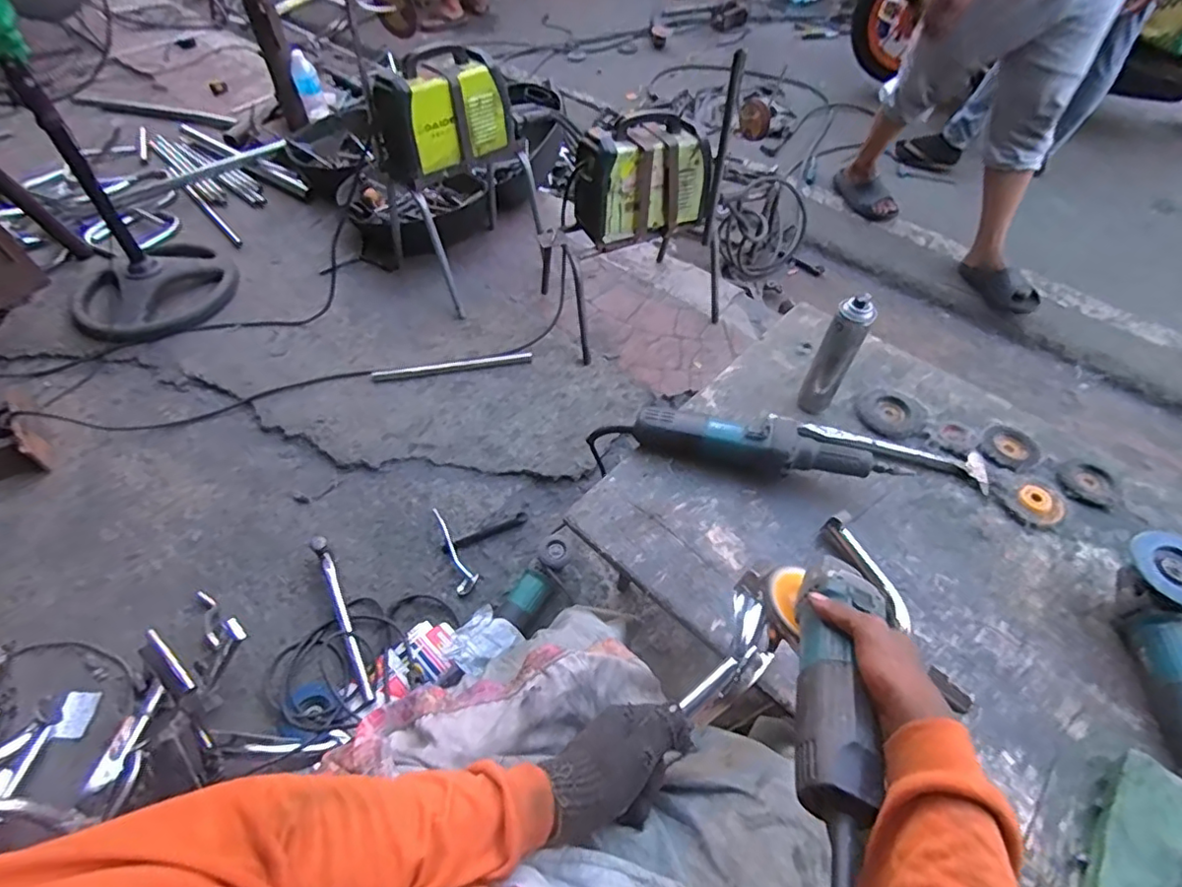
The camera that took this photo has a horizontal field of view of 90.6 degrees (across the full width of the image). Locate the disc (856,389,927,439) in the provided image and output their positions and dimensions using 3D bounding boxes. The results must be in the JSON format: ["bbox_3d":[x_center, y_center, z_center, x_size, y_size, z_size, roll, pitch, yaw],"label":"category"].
[{"bbox_3d":[0.484,-0.051,0.943,0.104,0.011,0.099,0,54,0],"label":"disc"}]

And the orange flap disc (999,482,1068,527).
[{"bbox_3d":[0.634,0.086,0.833,0.085,0.010,0.067,-12,55,-9],"label":"orange flap disc"}]

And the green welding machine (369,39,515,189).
[{"bbox_3d":[-0.355,-0.789,1.403,0.331,0.220,0.168,-31,59,-21],"label":"green welding machine"}]

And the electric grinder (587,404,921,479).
[{"bbox_3d":[0.239,0.005,0.847,0.395,0.068,0.088,5,54,3],"label":"electric grinder"}]

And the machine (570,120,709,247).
[{"bbox_3d":[0.117,-0.590,1.319,0.283,0.209,0.134,-22,57,-15],"label":"machine"}]

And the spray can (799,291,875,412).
[{"bbox_3d":[0.362,-0.126,0.867,0.053,0.200,0.053,0,54,0],"label":"spray can"}]

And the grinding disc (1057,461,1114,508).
[{"bbox_3d":[0.732,0.057,0.865,0.076,0.008,0.065,19,56,14],"label":"grinding disc"}]

